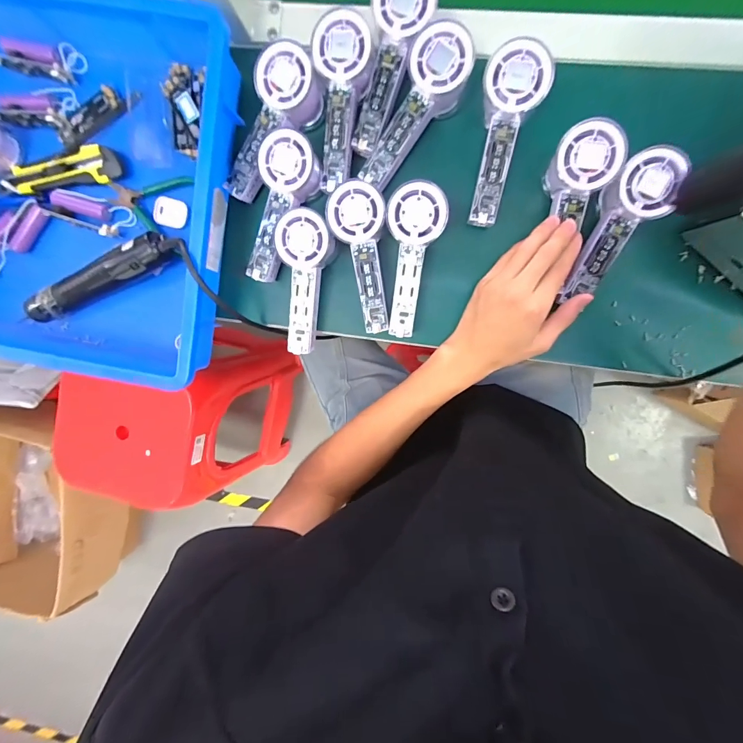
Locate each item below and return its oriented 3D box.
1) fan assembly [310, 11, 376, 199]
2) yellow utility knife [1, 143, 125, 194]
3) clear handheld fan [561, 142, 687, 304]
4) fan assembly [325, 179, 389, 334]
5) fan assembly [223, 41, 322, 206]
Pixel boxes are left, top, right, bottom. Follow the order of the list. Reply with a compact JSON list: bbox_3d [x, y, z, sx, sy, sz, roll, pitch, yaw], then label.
[{"bbox_3d":[-0.029,-0.260,0.367,0.054,0.024,0.146,7,110,6],"label":"fan assembly"},{"bbox_3d":[-0.358,-0.233,0.433,0.153,0.023,0.043,-4,96,7],"label":"yellow utility knife"},{"bbox_3d":[0.227,-0.132,0.347,0.050,0.026,0.139,26,117,3],"label":"clear handheld fan"},{"bbox_3d":[-0.006,-0.117,0.389,0.053,0.034,0.146,-8,109,7],"label":"fan assembly"},{"bbox_3d":[-0.103,-0.247,0.382,0.065,0.036,0.144,39,114,1],"label":"fan assembly"}]

